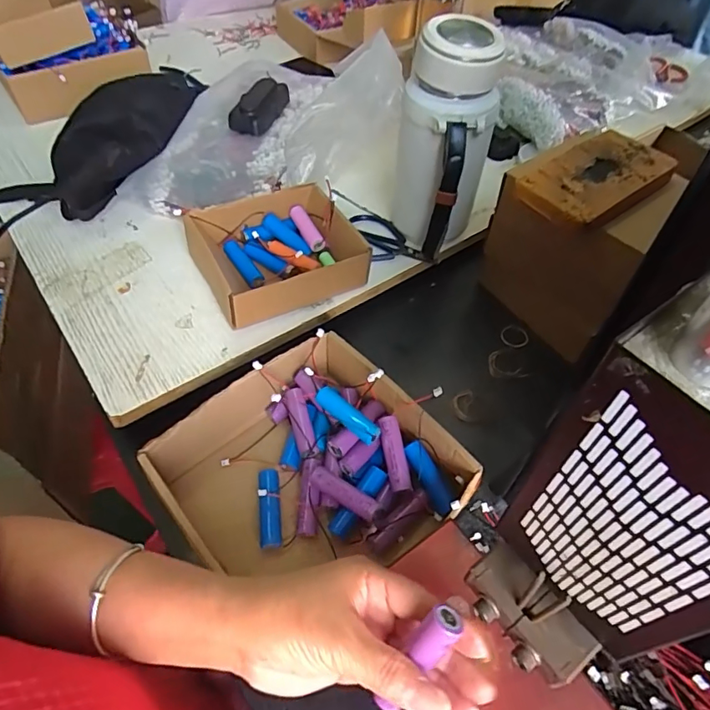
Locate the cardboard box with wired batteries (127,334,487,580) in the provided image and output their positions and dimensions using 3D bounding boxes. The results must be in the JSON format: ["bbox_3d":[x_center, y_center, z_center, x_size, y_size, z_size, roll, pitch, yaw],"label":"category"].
[{"bbox_3d":[-0.042,0.102,0.432,0.205,0.082,0.191,-29,59,-22],"label":"cardboard box with wired batteries"}]

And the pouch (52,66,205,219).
[{"bbox_3d":[-0.281,-0.270,0.621,0.113,0.066,0.240,22,69,14],"label":"pouch"}]

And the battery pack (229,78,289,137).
[{"bbox_3d":[-0.124,-0.328,0.664,0.050,0.027,0.103,12,53,7],"label":"battery pack"}]

